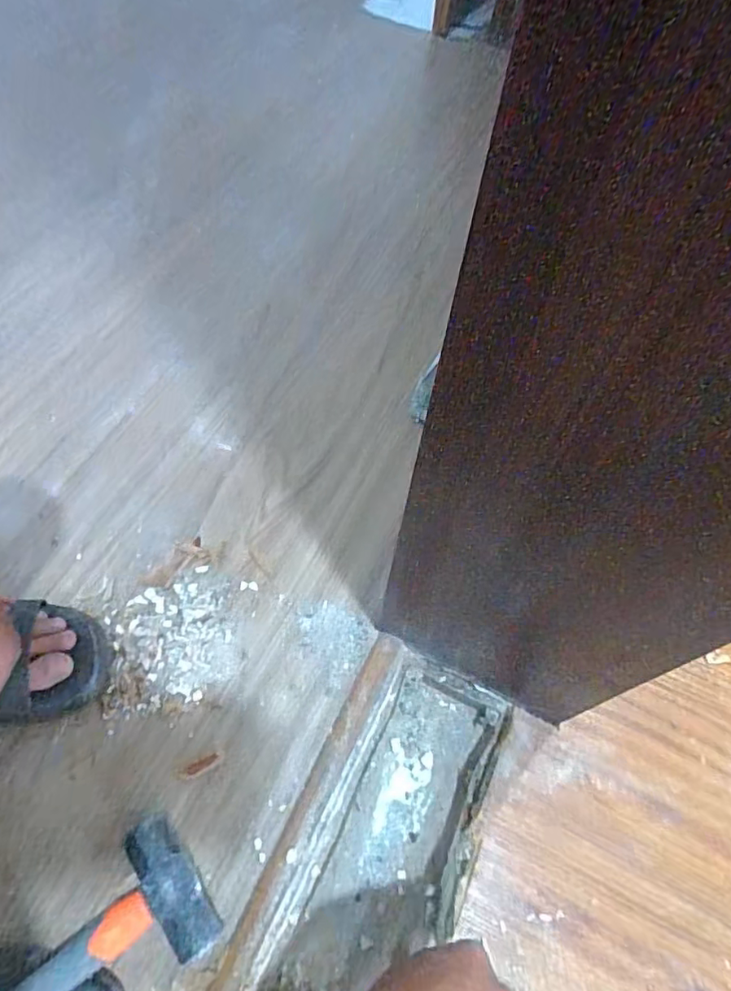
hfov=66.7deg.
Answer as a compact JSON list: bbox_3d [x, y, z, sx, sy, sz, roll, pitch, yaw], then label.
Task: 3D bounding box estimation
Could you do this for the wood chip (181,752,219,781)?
[{"bbox_3d":[-0.155,0.255,0.524,0.034,0.011,0.013,-30,64,-19],"label":"wood chip"}]

